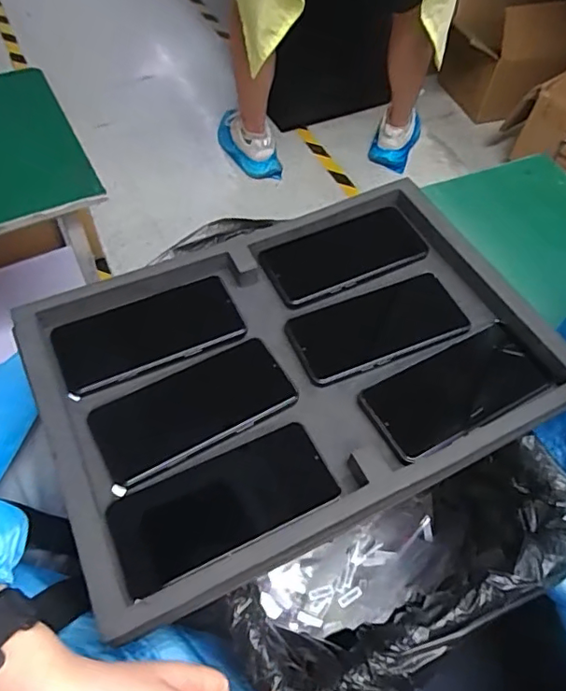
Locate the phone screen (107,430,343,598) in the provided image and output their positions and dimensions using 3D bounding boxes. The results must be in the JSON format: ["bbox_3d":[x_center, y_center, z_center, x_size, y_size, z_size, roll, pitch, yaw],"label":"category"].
[{"bbox_3d":[-0.045,0.117,0.399,0.161,0.014,0.072,-21,60,-16],"label":"phone screen"}]

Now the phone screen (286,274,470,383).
[{"bbox_3d":[0.089,-0.019,0.504,0.163,0.009,0.073,-19,59,-15],"label":"phone screen"}]

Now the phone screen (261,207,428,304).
[{"bbox_3d":[0.062,-0.095,0.549,0.159,0.010,0.077,-21,60,-16],"label":"phone screen"}]

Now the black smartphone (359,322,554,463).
[{"bbox_3d":[0.151,0.037,0.462,0.159,0.010,0.079,-23,48,-18],"label":"black smartphone"}]

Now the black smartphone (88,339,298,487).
[{"bbox_3d":[-0.076,0.051,0.454,0.161,0.011,0.073,-26,61,-19],"label":"black smartphone"}]

